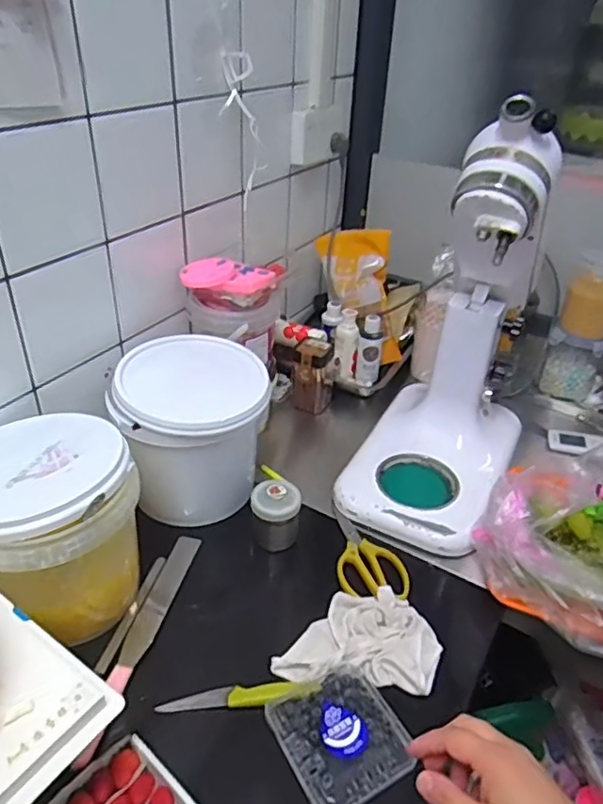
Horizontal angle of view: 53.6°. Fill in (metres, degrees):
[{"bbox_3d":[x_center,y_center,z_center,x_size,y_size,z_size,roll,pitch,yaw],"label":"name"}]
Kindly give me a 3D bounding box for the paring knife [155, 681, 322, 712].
[{"bbox_3d":[-0.067,0.322,0.650,0.171,0.023,0.028,-1,35,-6],"label":"paring knife"}]

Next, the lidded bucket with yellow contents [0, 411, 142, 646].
[{"bbox_3d":[-0.287,0.148,0.691,0.192,0.201,0.184,2,35,-2],"label":"lidded bucket with yellow contents"}]

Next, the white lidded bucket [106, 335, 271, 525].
[{"bbox_3d":[-0.155,0.048,0.862,0.206,0.232,0.182,-3,35,-9],"label":"white lidded bucket"}]

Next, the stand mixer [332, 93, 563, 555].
[{"bbox_3d":[0.215,-0.089,0.824,0.215,0.505,0.341,18,37,19],"label":"stand mixer"}]

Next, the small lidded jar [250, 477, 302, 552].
[{"bbox_3d":[-0.037,0.151,0.825,0.067,0.076,0.062,0,35,-5],"label":"small lidded jar"}]

